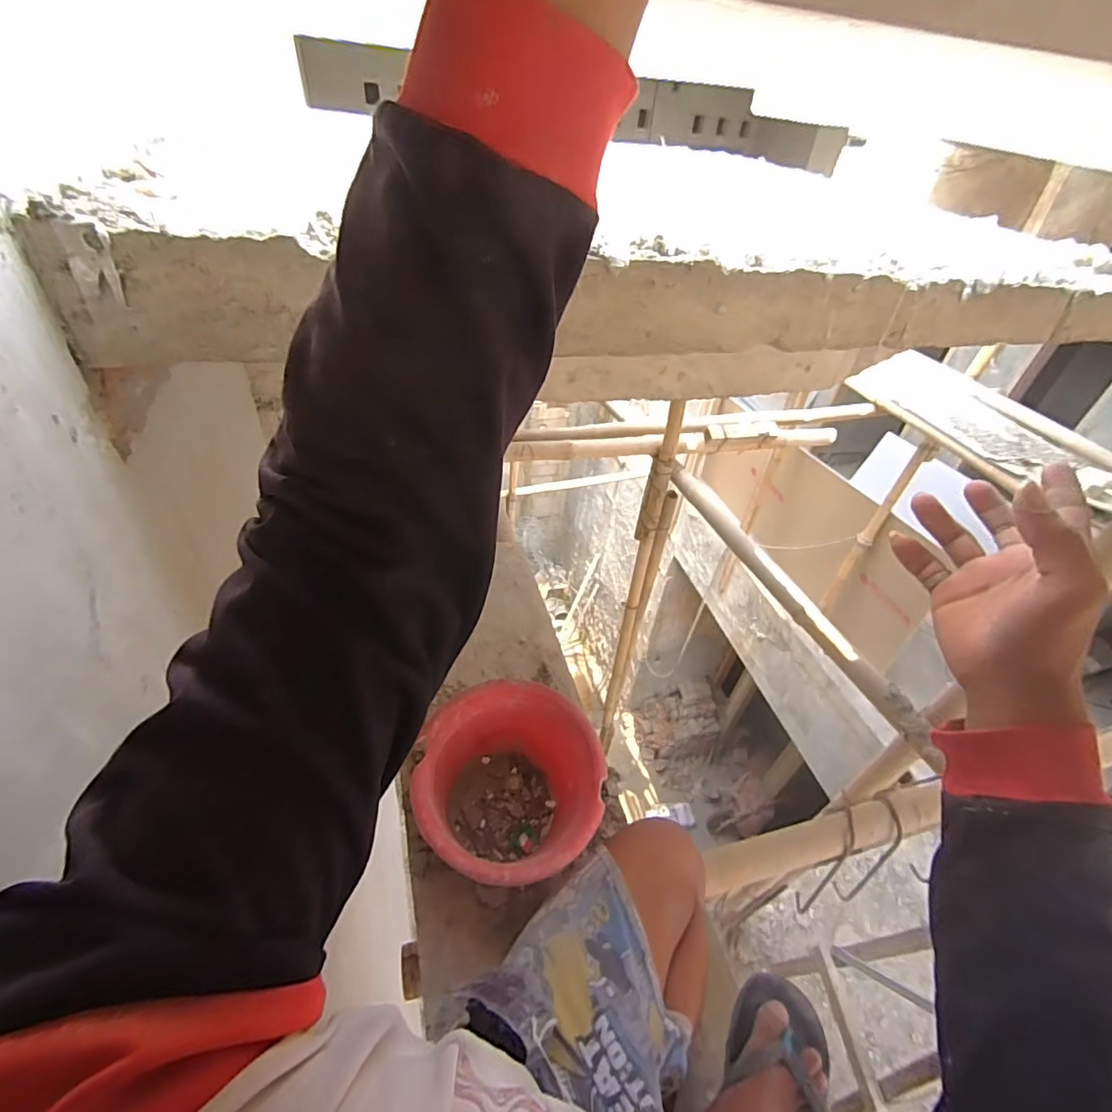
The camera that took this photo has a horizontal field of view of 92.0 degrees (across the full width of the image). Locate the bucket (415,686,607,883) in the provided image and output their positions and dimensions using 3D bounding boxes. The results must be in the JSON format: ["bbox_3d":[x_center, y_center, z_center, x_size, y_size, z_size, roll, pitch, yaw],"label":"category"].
[{"bbox_3d":[-0.061,0.324,0.729,0.226,0.169,0.240,4,42,-4],"label":"bucket"}]

